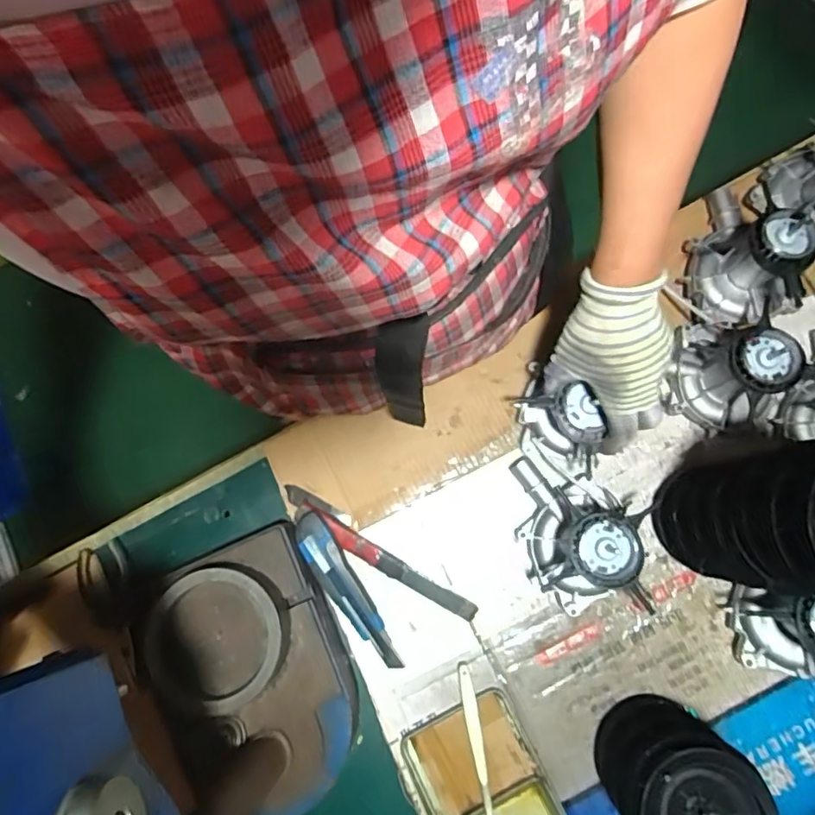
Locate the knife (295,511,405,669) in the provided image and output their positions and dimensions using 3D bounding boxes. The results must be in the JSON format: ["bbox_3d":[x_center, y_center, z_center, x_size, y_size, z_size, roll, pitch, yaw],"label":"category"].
[{"bbox_3d":[-0.063,0.192,0.564,0.035,0.013,0.176,-32,88,-9],"label":"knife"}]

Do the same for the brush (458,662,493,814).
[{"bbox_3d":[0.071,0.342,0.526,0.013,0.016,0.173,-10,71,-2],"label":"brush"}]

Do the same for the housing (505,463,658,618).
[{"bbox_3d":[0.161,0.122,0.531,0.090,0.107,0.142,-2,71,1],"label":"housing"}]

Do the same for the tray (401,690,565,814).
[{"bbox_3d":[0.084,0.391,0.522,0.119,0.027,0.195,-25,73,-7],"label":"tray"}]

